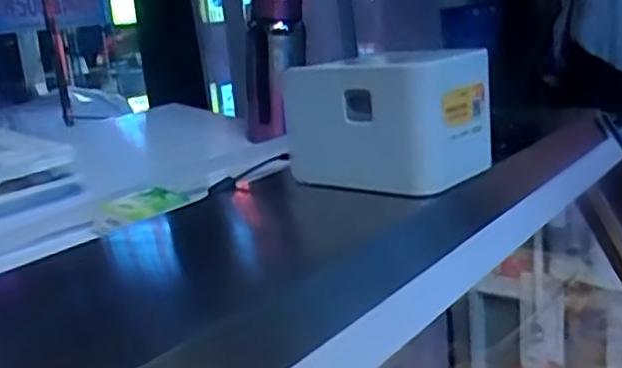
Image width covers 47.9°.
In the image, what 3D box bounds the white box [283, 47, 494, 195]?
[{"bbox_3d":[0.062,-0.057,0.586,0.112,0.102,0.133,-12,15,-40],"label":"white box"}]

